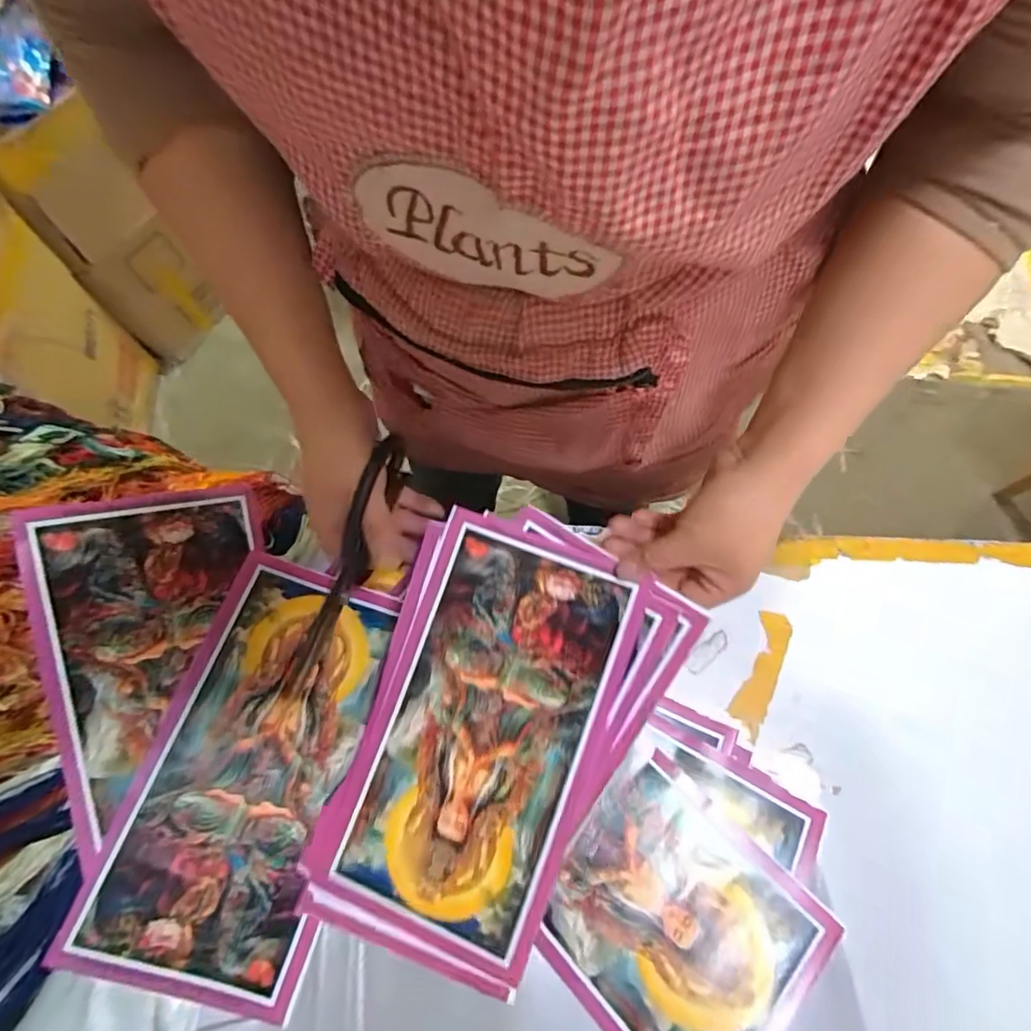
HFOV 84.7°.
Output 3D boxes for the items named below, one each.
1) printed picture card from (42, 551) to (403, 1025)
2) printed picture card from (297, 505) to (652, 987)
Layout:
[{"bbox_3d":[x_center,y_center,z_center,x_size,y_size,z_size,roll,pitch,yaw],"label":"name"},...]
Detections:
[{"bbox_3d":[-0.175,0.170,0.391,0.136,0.009,0.267,20,69,-7],"label":"printed picture card"},{"bbox_3d":[-0.023,0.144,0.377,0.151,0.008,0.266,21,85,12],"label":"printed picture card"}]

